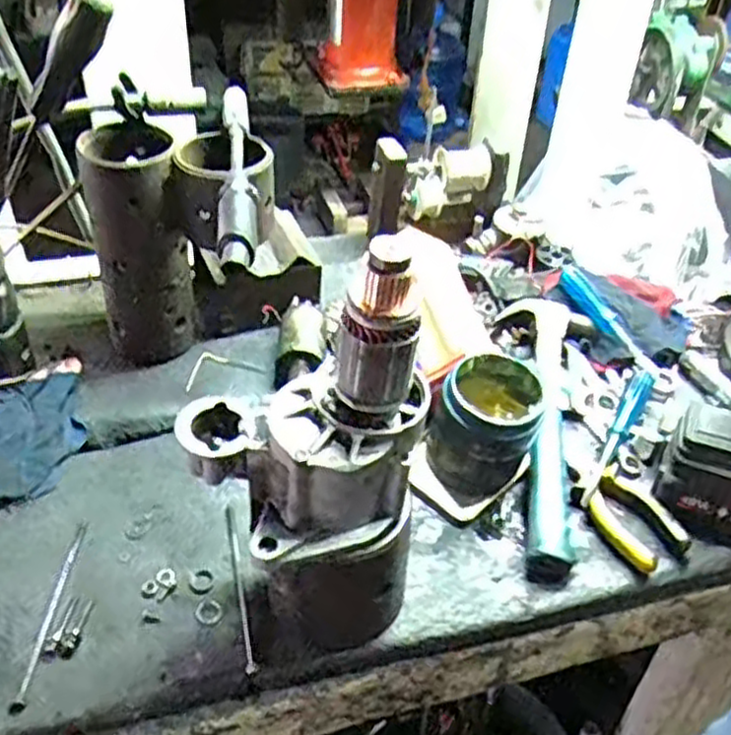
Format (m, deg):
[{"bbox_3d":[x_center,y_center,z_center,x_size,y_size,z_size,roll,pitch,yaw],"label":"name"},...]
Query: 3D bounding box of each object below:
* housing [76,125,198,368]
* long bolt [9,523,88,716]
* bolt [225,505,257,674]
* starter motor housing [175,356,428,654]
[{"bbox_3d":[-0.225,-0.122,0.781,0.087,0.215,0.090,-12,43,-17],"label":"housing"},{"bbox_3d":[-0.248,0.191,0.615,0.010,0.004,0.166,2,41,-1],"label":"long bolt"},{"bbox_3d":[-0.105,0.177,0.646,0.008,0.005,0.159,-7,42,-12],"label":"bolt"},{"bbox_3d":[-0.040,0.109,0.579,0.164,0.205,0.114,-11,43,-16],"label":"starter motor housing"}]

